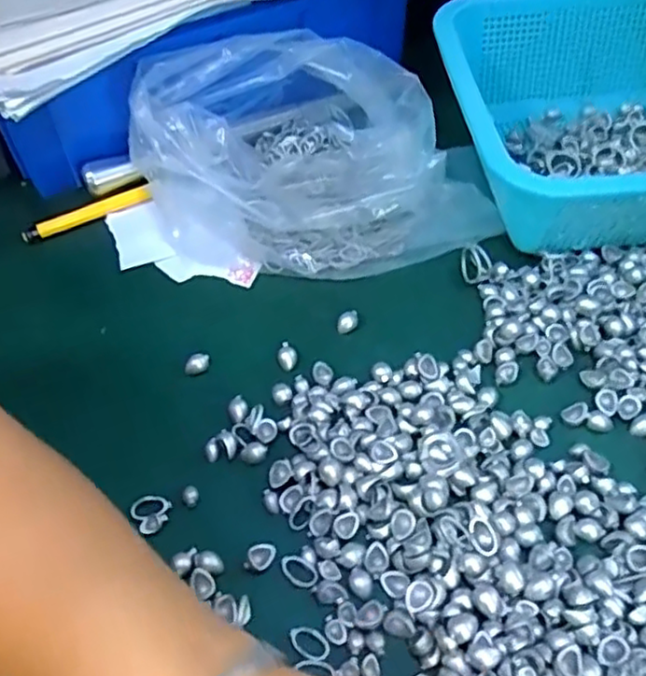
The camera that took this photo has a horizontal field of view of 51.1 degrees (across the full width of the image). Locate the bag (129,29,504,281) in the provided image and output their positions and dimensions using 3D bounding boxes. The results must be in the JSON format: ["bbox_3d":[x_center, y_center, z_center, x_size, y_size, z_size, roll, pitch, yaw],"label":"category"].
[{"bbox_3d":[-0.002,-0.104,0.384,0.176,0.076,0.151,-29,56,-19],"label":"bag"}]

